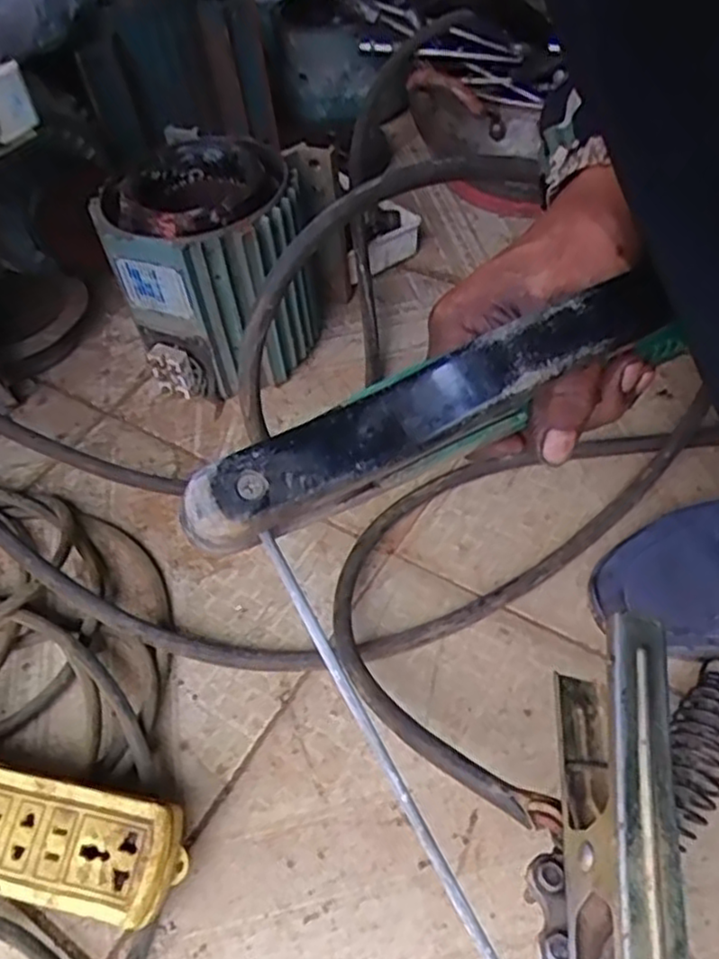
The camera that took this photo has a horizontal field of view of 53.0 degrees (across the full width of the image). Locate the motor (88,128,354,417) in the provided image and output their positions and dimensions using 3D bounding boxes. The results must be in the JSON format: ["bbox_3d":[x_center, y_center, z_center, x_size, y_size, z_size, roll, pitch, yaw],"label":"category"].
[{"bbox_3d":[-0.130,-0.199,0.669,0.178,0.160,0.212,21,56,22],"label":"motor"}]

